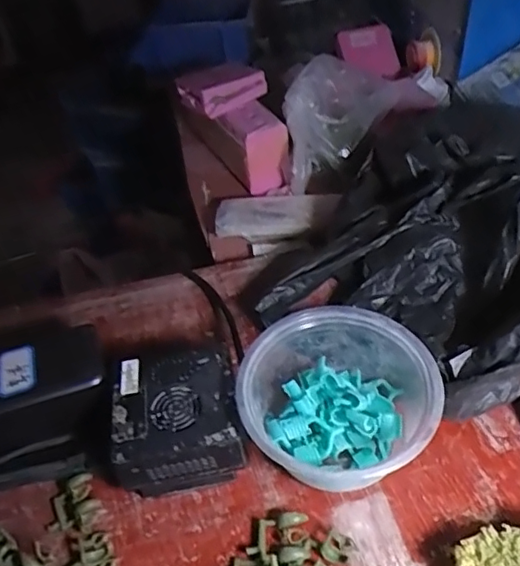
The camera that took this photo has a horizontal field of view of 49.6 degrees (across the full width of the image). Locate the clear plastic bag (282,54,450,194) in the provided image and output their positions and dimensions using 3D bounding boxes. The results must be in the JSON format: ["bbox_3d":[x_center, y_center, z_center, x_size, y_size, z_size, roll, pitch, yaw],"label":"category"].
[{"bbox_3d":[0.112,-0.183,0.578,0.224,0.090,0.079,-30,49,-21],"label":"clear plastic bag"}]

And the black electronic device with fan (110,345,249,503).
[{"bbox_3d":[-0.050,0.085,0.357,0.073,0.050,0.073,-11,44,-3],"label":"black electronic device with fan"}]

